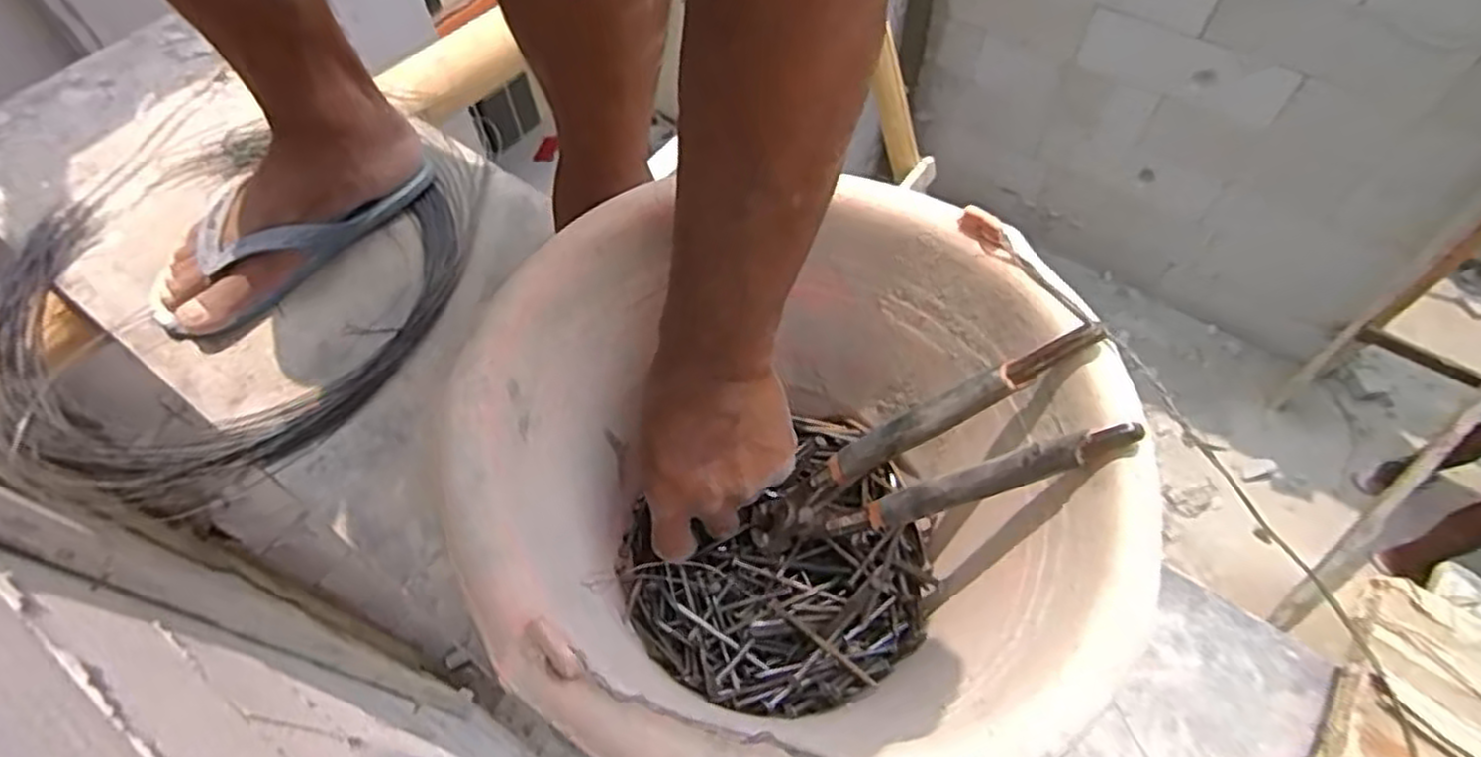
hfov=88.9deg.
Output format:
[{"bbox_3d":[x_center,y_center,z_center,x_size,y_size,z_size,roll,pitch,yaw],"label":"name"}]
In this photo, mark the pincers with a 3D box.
[{"bbox_3d":[0.083,0.045,0.380,0.023,0.216,0.054,24,51,-33],"label":"pincers"}]

